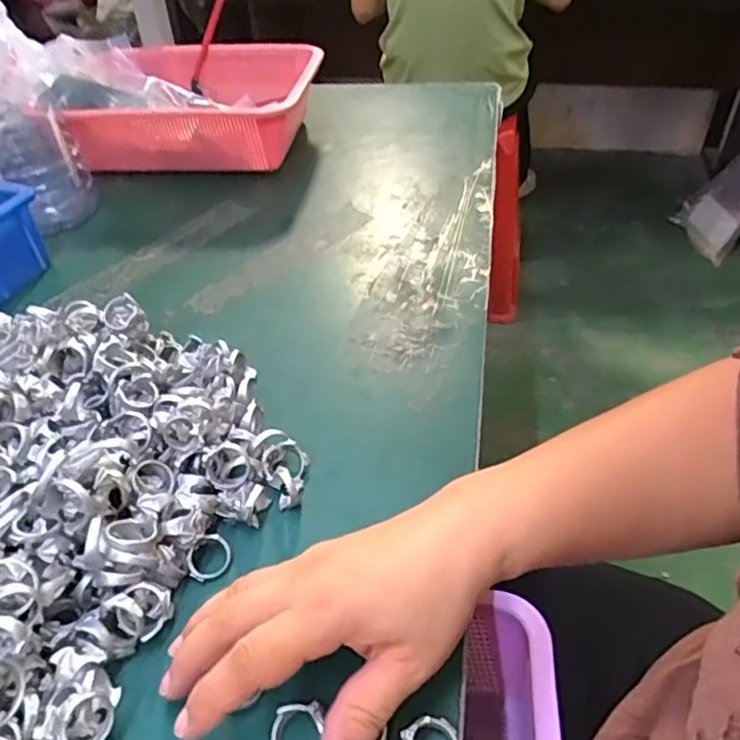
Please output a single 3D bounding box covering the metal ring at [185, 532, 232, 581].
[{"bbox_3d":[-0.085,0.099,0.326,0.022,0.006,0.025,29,62,-11],"label":"metal ring"}]

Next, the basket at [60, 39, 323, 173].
[{"bbox_3d":[-0.189,-0.298,0.715,0.253,0.093,0.213,-1,42,4],"label":"basket"}]

